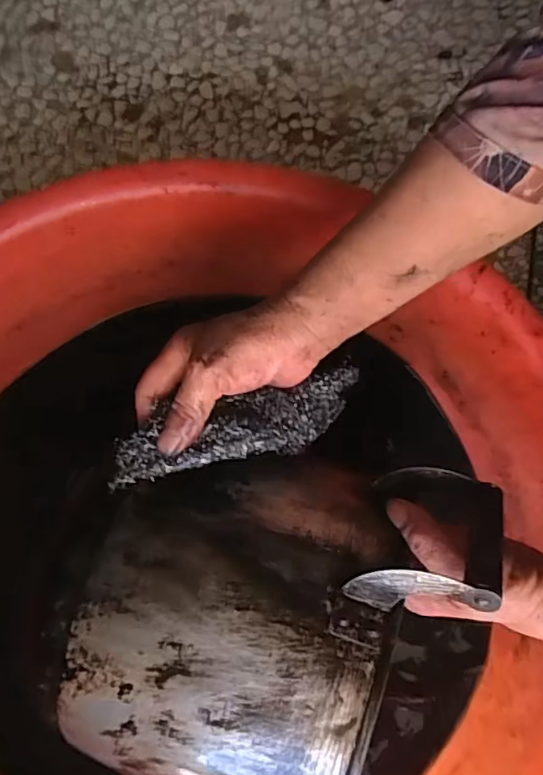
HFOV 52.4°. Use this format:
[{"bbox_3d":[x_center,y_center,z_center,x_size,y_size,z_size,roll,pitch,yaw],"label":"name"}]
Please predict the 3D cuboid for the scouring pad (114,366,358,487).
[{"bbox_3d":[-0.014,0.023,0.350,0.168,0.029,0.046,-17,80,-19],"label":"scouring pad"}]

